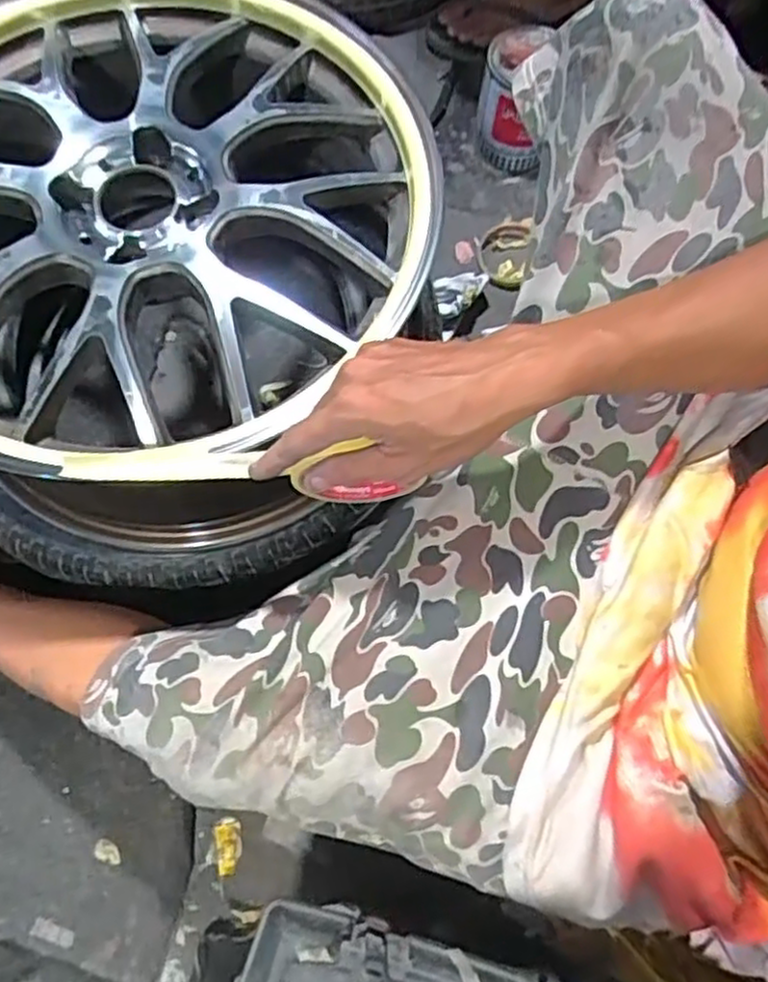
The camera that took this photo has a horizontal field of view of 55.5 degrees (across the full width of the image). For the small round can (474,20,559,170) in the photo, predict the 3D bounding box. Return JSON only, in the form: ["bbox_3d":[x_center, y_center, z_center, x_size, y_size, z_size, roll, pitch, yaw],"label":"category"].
[{"bbox_3d":[0.160,-0.471,0.889,0.081,0.147,0.077,1,72,-2],"label":"small round can"}]

